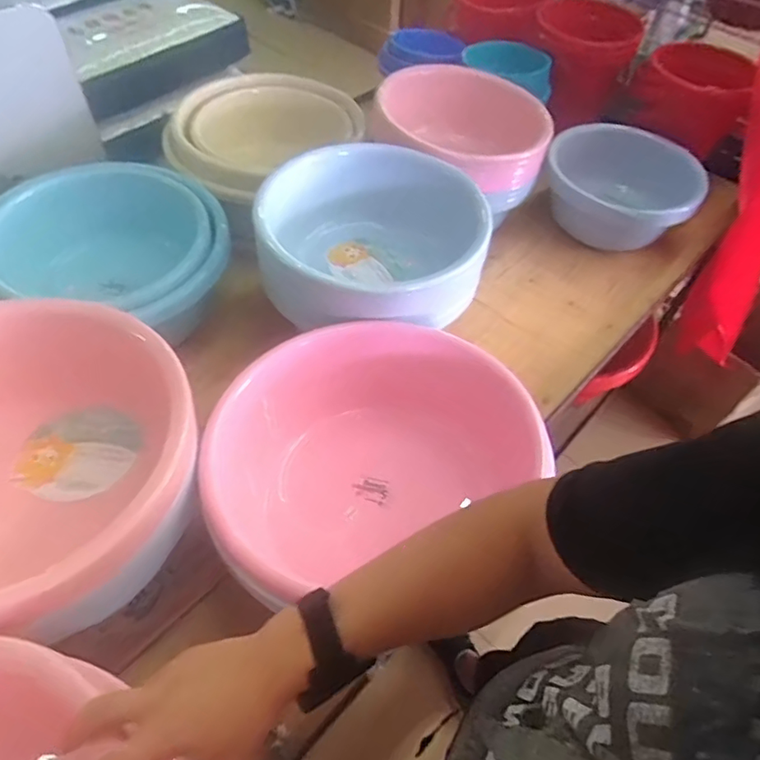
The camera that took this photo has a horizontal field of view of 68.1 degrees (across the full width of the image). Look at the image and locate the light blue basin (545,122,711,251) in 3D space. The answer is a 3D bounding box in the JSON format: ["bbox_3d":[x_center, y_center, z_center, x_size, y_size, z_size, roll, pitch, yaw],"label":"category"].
[{"bbox_3d":[0.537,-0.417,1.240,0.328,0.172,0.366,22,54,11],"label":"light blue basin"}]

